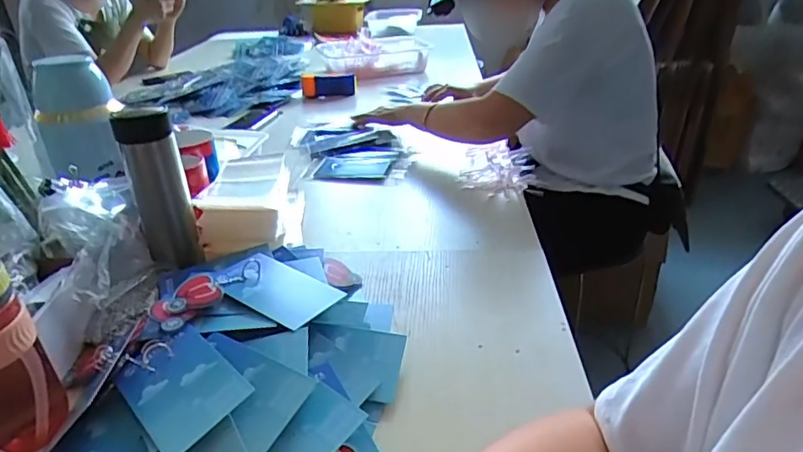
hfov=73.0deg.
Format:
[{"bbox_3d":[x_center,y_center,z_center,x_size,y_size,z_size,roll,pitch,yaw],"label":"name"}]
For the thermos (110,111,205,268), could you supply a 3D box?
[{"bbox_3d":[-0.300,-0.037,0.679,0.064,0.196,0.058,-14,31,-23],"label":"thermos"}]

